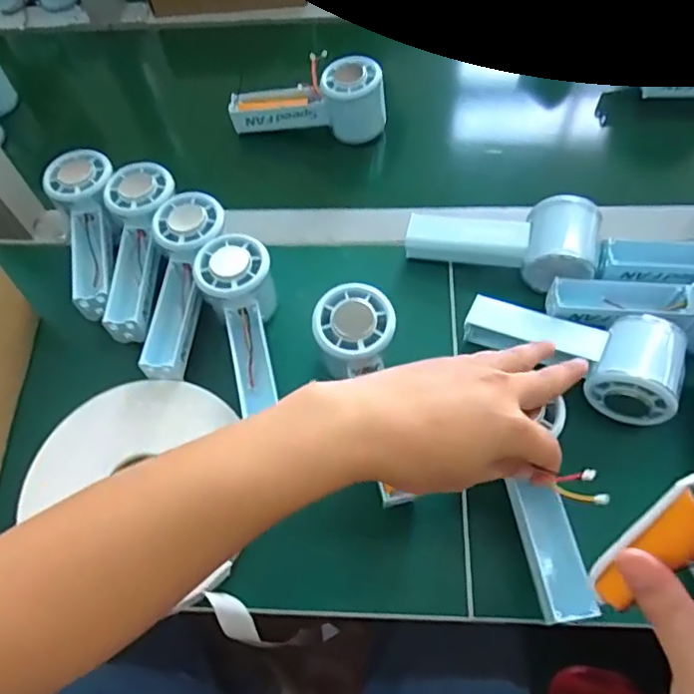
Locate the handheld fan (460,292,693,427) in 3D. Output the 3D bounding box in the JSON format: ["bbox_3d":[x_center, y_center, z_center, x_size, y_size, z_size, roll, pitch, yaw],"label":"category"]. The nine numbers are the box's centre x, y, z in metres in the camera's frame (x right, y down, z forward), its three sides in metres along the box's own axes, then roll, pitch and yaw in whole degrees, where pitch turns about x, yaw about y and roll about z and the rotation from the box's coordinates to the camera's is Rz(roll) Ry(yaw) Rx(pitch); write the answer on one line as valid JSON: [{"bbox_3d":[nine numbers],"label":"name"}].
[{"bbox_3d":[0.162,0.000,0.418,0.147,0.042,0.069,19,64,14],"label":"handheld fan"}]

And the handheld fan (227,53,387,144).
[{"bbox_3d":[-0.038,-0.249,0.564,0.152,0.065,0.068,2,61,5],"label":"handheld fan"}]

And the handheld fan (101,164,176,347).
[{"bbox_3d":[-0.172,-0.080,0.465,0.052,0.032,0.153,-1,75,3],"label":"handheld fan"}]

